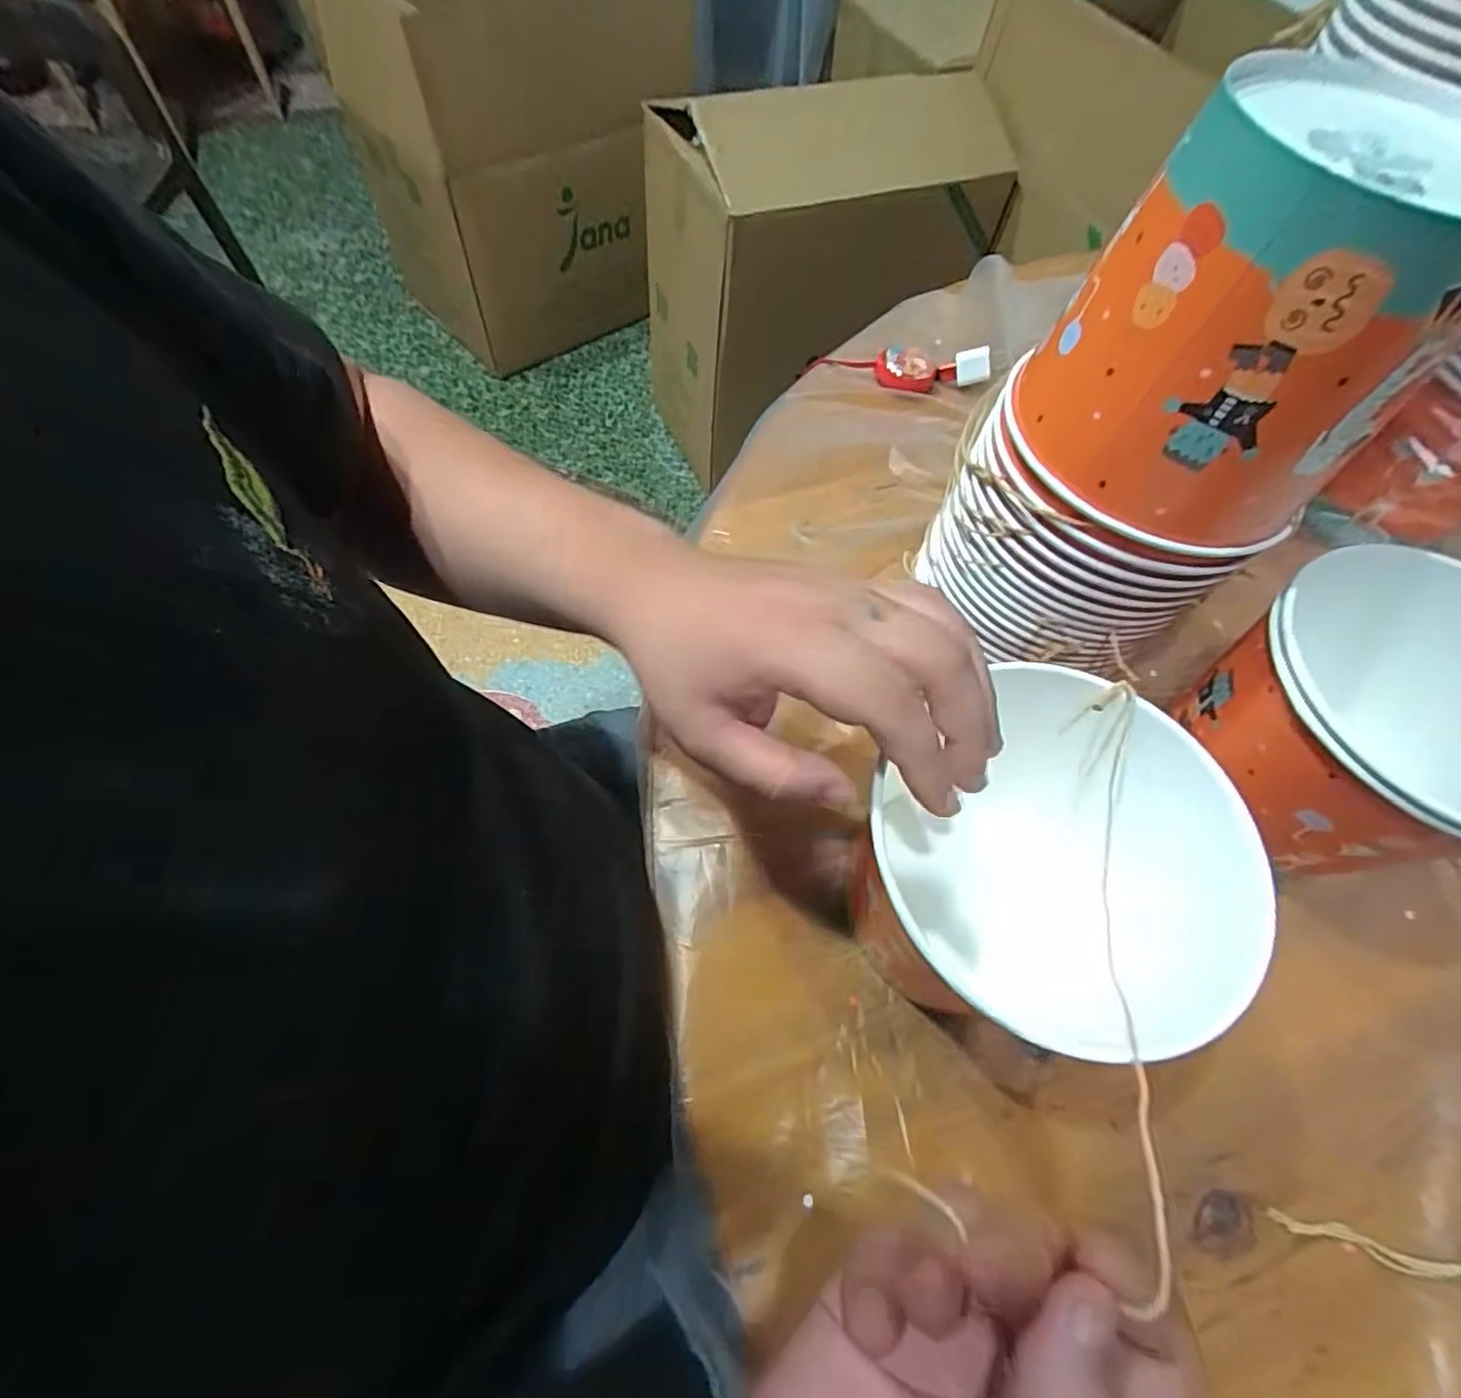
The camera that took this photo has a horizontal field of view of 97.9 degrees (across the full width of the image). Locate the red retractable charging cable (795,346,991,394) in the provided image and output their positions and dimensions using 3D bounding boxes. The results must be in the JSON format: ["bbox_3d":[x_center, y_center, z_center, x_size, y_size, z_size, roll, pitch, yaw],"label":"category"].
[{"bbox_3d":[0.152,-0.311,0.591,0.165,0.031,0.043,5,62,-2],"label":"red retractable charging cable"}]

